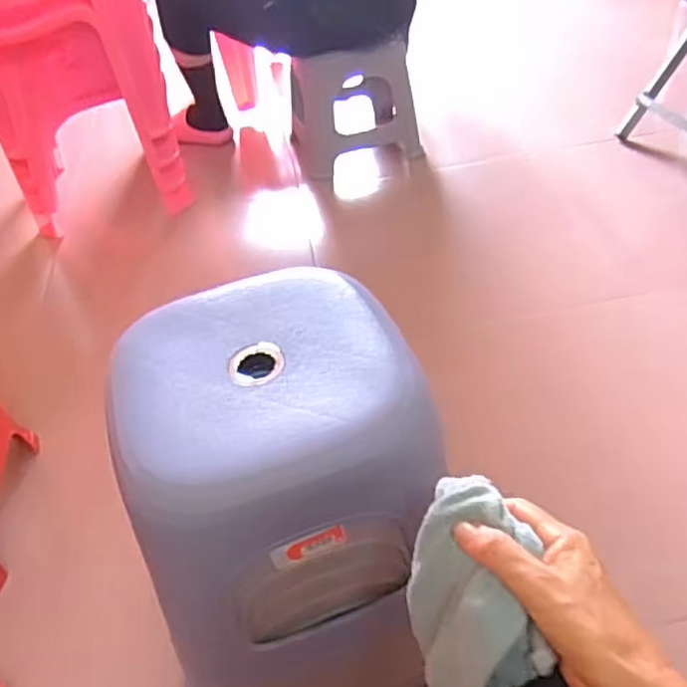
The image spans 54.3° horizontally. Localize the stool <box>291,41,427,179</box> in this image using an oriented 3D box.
[{"bbox_3d":[0.012,-0.621,1.724,0.284,0.270,0.285,-18,44,-11],"label":"stool"}]

